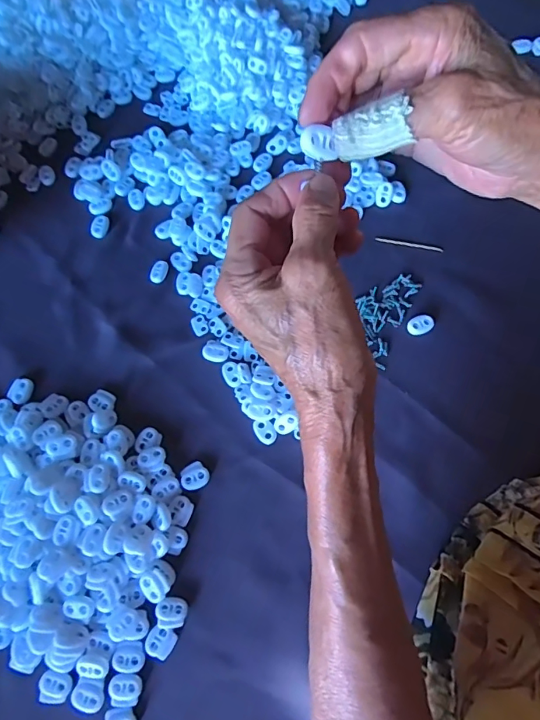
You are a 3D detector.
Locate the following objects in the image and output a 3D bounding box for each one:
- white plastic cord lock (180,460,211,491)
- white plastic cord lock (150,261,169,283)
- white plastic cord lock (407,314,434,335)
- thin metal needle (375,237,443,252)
[{"bbox_3d":[-0.060,0.091,0.363,0.021,0.004,0.020,-39,75,-10],"label":"white plastic cord lock"},{"bbox_3d":[-0.101,-0.081,0.425,0.015,0.004,0.022,12,73,6],"label":"white plastic cord lock"},{"bbox_3d":[0.130,-0.031,0.401,0.023,0.007,0.017,-14,72,-2],"label":"white plastic cord lock"},{"bbox_3d":[0.130,-0.109,0.433,0.062,0.004,0.004,11,73,6],"label":"thin metal needle"}]

